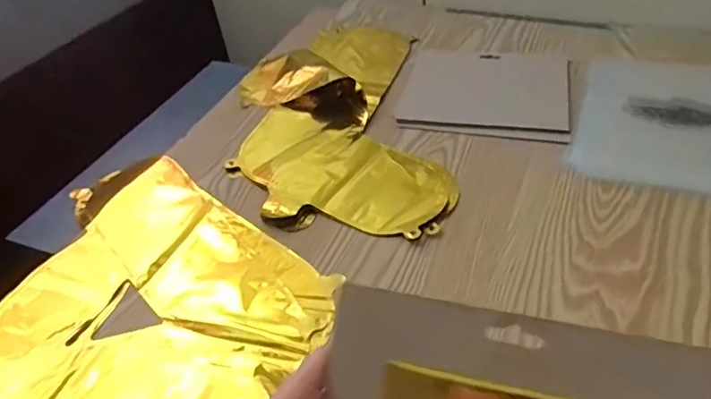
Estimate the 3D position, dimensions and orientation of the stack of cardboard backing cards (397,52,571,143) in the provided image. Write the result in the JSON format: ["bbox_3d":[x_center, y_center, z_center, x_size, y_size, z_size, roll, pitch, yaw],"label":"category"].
[{"bbox_3d":[0.161,-0.134,0.674,0.194,0.015,0.173,8,44,17],"label":"stack of cardboard backing cards"}]

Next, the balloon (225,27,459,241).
[{"bbox_3d":[-0.028,-0.111,0.659,0.226,0.025,0.422,-6,41,2],"label":"balloon"}]

